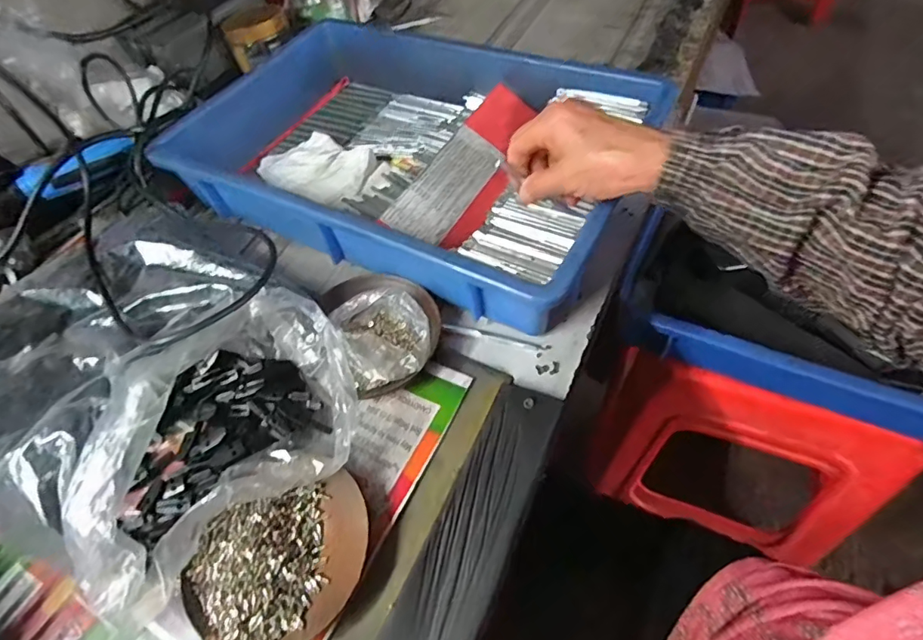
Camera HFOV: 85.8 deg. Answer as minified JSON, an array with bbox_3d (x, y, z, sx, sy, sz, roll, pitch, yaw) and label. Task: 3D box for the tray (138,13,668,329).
[{"bbox_3d":[-0.047,-0.172,0.501,0.452,0.091,0.320,29,63,25],"label":"tray"}]

